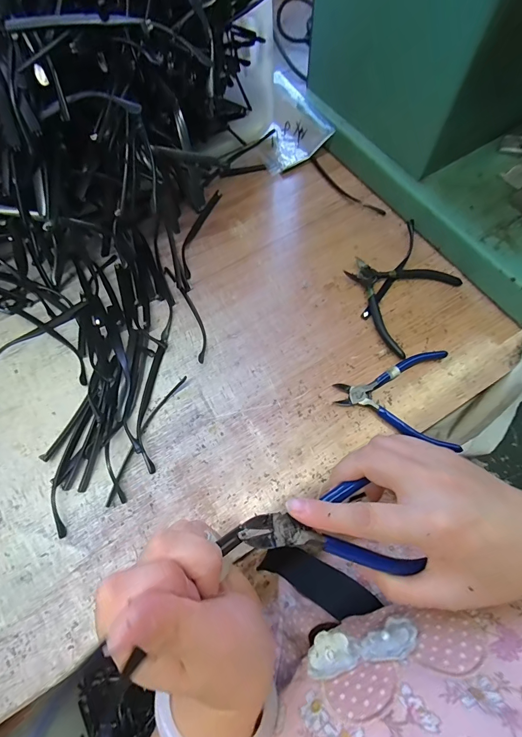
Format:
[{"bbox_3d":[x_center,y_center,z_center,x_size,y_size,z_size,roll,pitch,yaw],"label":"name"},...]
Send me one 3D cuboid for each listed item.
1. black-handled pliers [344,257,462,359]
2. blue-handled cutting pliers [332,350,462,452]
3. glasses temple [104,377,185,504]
[{"bbox_3d":[0.146,-0.086,0.393,0.105,0.018,0.124,37,74,15],"label":"black-handled pliers"},{"bbox_3d":[0.132,0.024,0.353,0.111,0.011,0.096,5,69,4],"label":"blue-handled cutting pliers"},{"bbox_3d":[-0.115,0.065,0.345,0.016,0.009,0.137,25,72,11],"label":"glasses temple"}]

